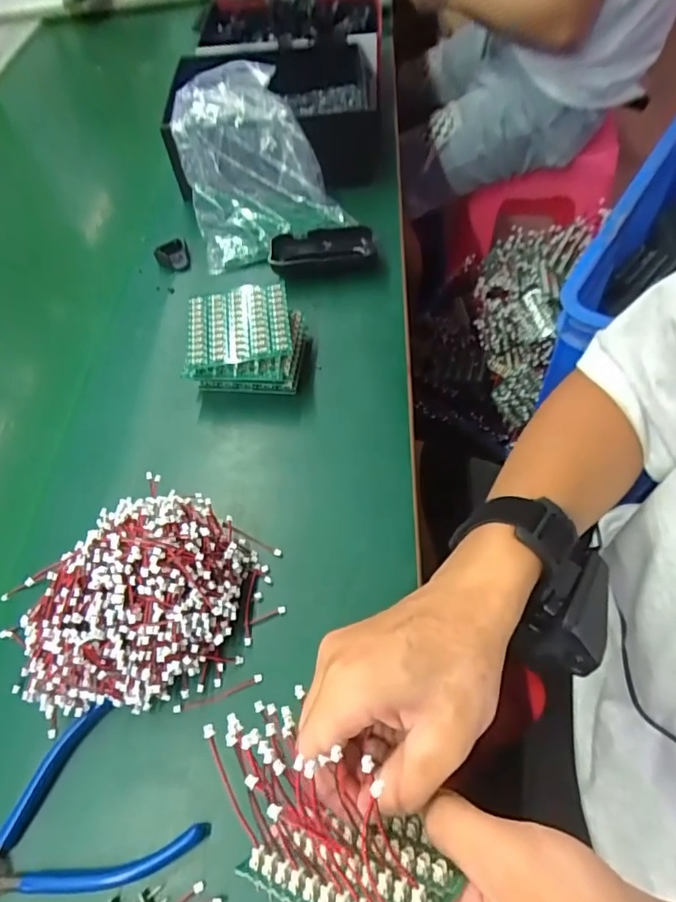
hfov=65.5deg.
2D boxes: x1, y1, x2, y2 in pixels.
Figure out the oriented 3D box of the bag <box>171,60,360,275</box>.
[{"bbox_3d":[-0.088,-0.315,0.565,0.158,0.118,0.177,-15,57,-5],"label":"bag"}]

